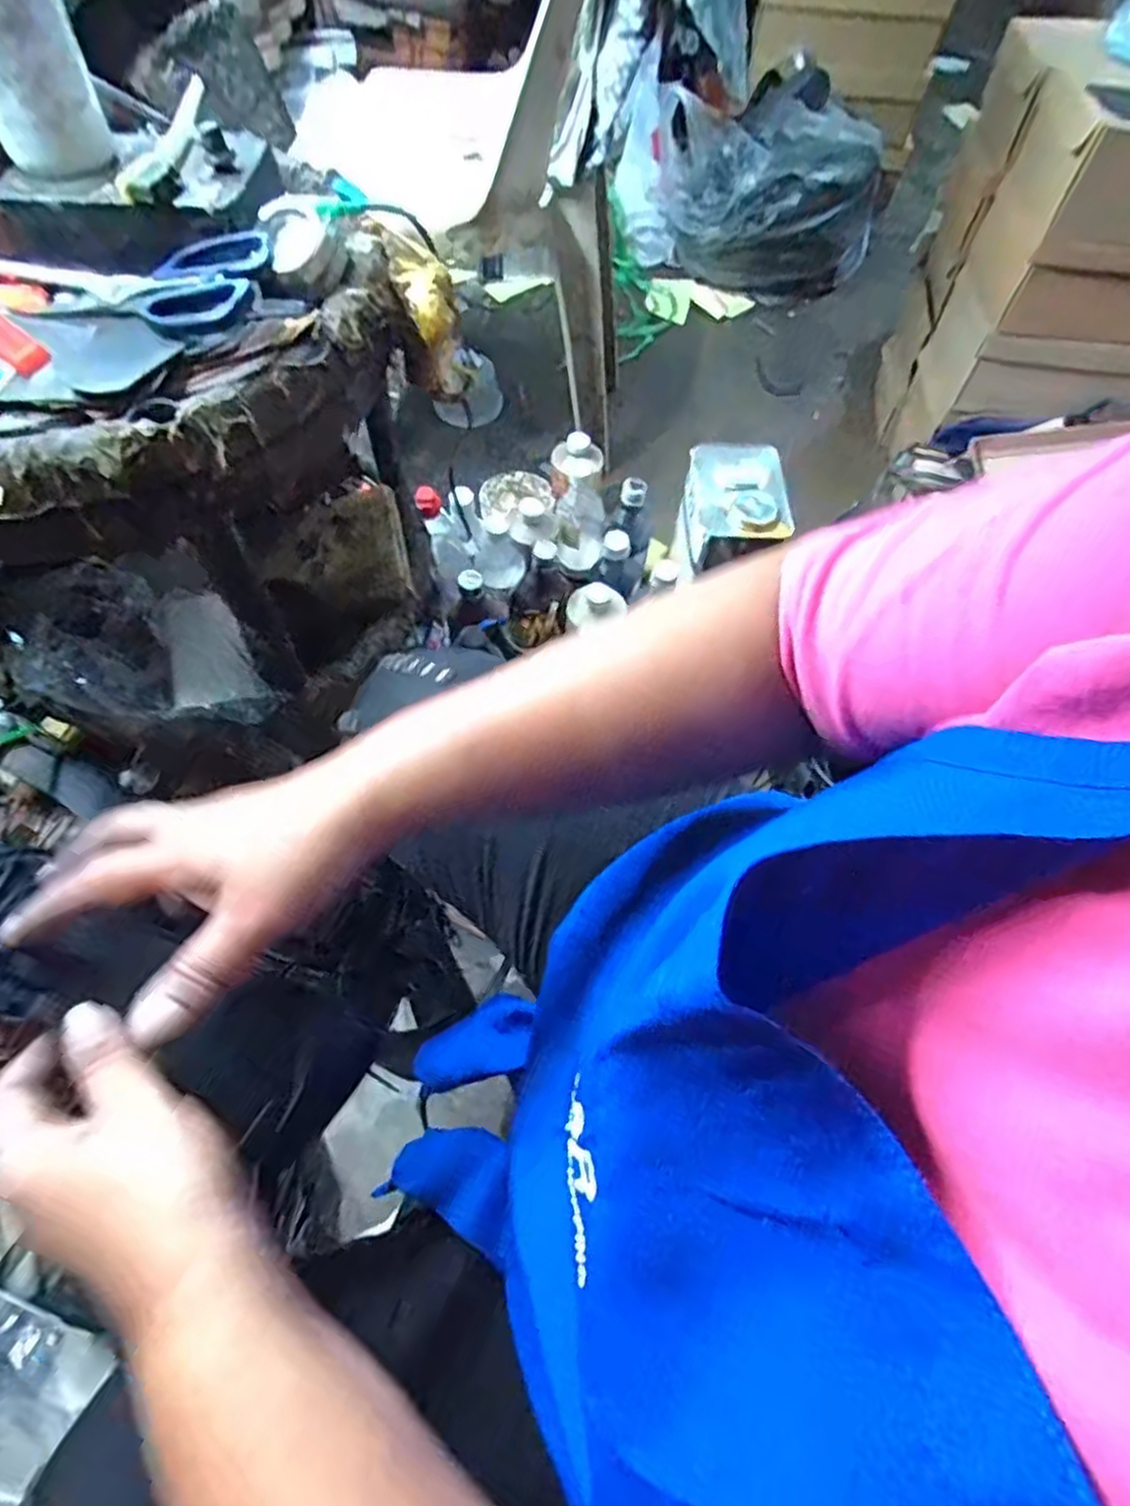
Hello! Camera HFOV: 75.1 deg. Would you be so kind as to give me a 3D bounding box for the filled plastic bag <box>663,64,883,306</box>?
[{"bbox_3d":[0.412,-1.081,1.412,0.428,0.271,0.282,-24,66,-15],"label":"filled plastic bag"}]

